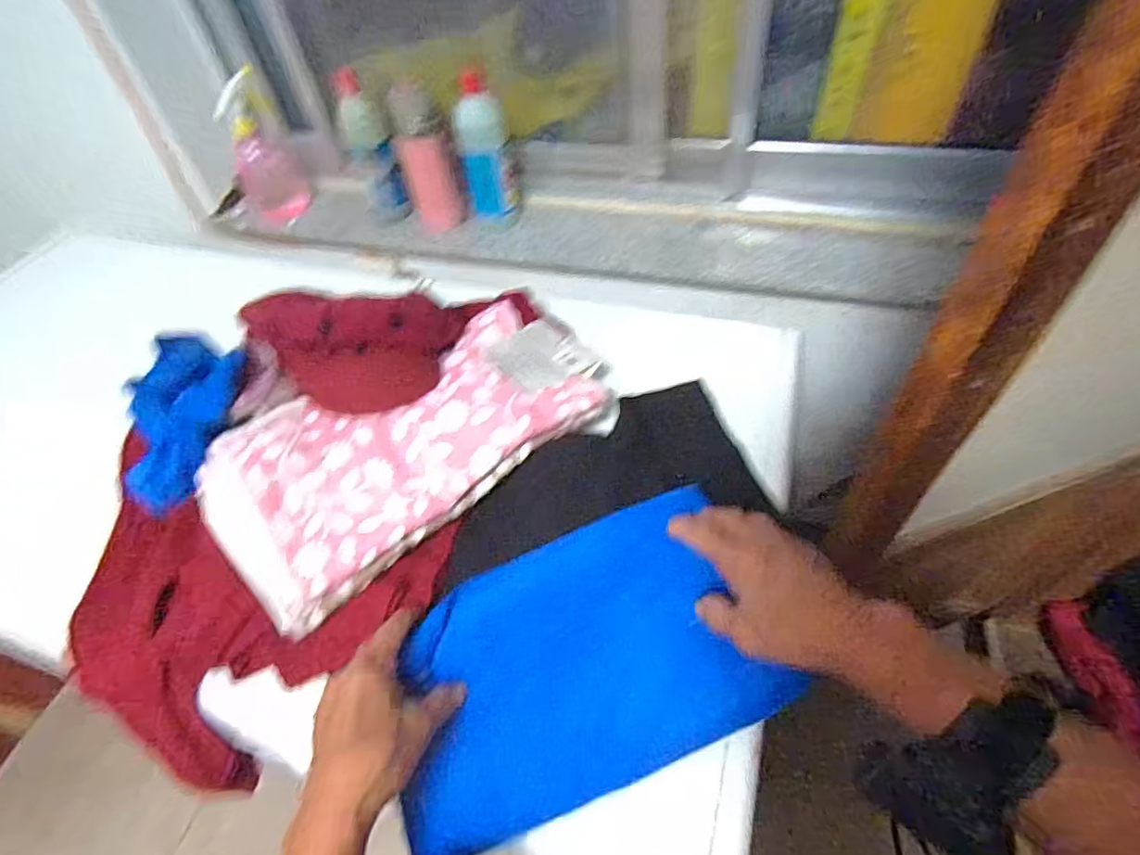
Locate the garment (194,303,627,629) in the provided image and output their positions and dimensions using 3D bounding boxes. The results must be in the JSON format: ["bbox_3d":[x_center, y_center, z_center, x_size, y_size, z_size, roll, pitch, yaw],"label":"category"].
[{"bbox_3d":[-0.139,0.003,0.498,0.326,0.051,0.181,-33,55,-20],"label":"garment"}]

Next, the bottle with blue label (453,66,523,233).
[{"bbox_3d":[-0.114,-0.373,0.788,0.071,0.198,0.058,-12,51,-4],"label":"bottle with blue label"}]

